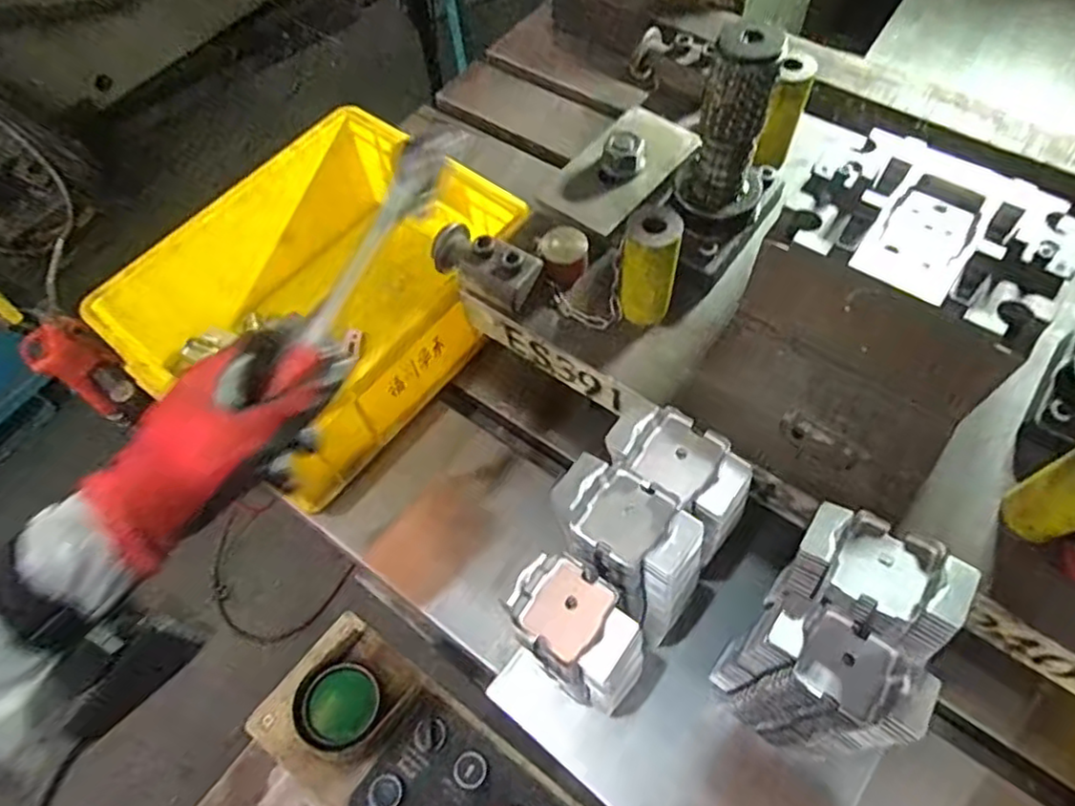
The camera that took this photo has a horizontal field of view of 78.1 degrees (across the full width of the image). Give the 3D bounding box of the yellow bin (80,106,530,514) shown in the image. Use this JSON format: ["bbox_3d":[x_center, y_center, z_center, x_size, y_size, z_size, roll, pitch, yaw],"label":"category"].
[{"bbox_3d":[-0.202,-0.097,0.648,0.267,0.130,0.337,38,70,22],"label":"yellow bin"}]

